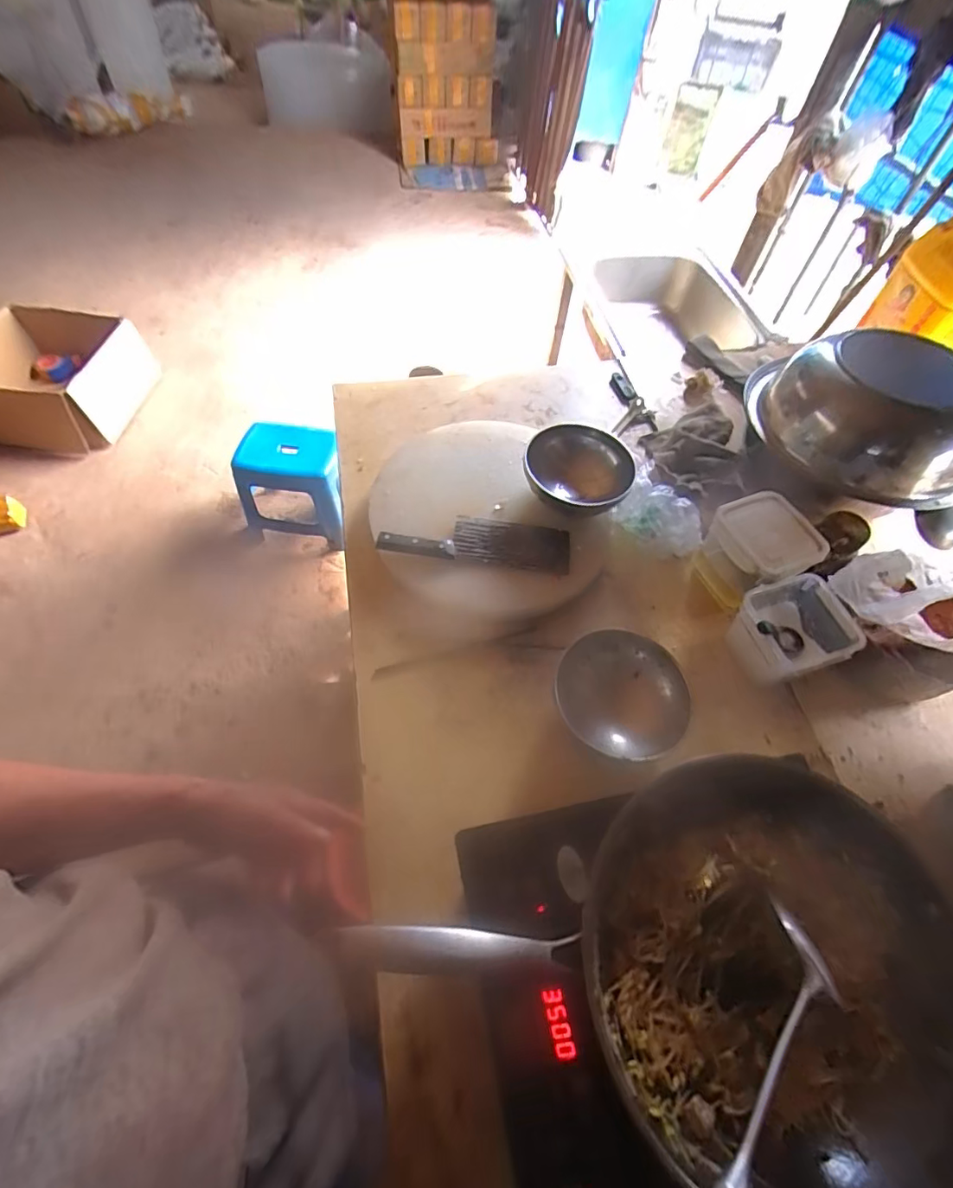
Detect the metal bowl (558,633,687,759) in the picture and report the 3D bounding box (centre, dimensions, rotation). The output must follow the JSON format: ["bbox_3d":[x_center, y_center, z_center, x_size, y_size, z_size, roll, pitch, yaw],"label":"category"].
[{"bbox_3d":[0.188,0.127,0.670,0.156,0.050,0.160,1,58,-2],"label":"metal bowl"}]

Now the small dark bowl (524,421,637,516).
[{"bbox_3d":[0.156,-0.190,0.810,0.161,0.056,0.170,1,58,-2],"label":"small dark bowl"}]

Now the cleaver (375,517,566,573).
[{"bbox_3d":[-0.001,-0.080,0.799,0.286,0.028,0.075,5,58,0],"label":"cleaver"}]

